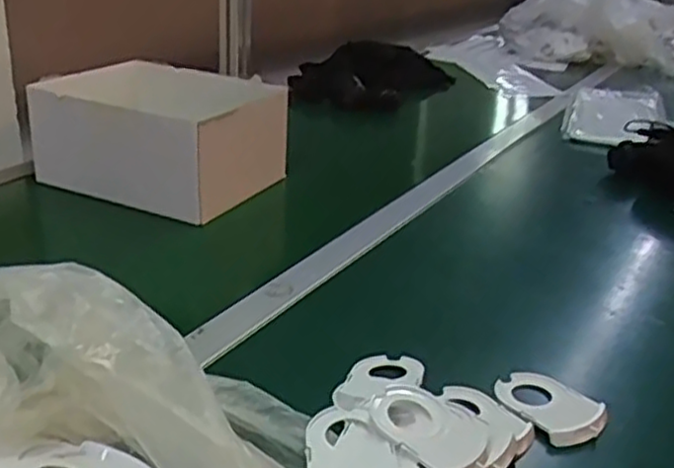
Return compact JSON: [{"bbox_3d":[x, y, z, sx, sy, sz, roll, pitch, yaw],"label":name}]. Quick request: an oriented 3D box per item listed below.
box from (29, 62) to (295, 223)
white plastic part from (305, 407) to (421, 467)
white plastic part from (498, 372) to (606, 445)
[{"bbox_3d":[-0.196,-0.117,0.878,0.235,0.120,0.190,15,26,24],"label":"box"},{"bbox_3d":[0.005,0.140,0.466,0.061,0.017,0.075,-12,28,-32],"label":"white plastic part"},{"bbox_3d":[0.157,0.126,0.549,0.056,0.013,0.078,-14,29,-35],"label":"white plastic part"}]

